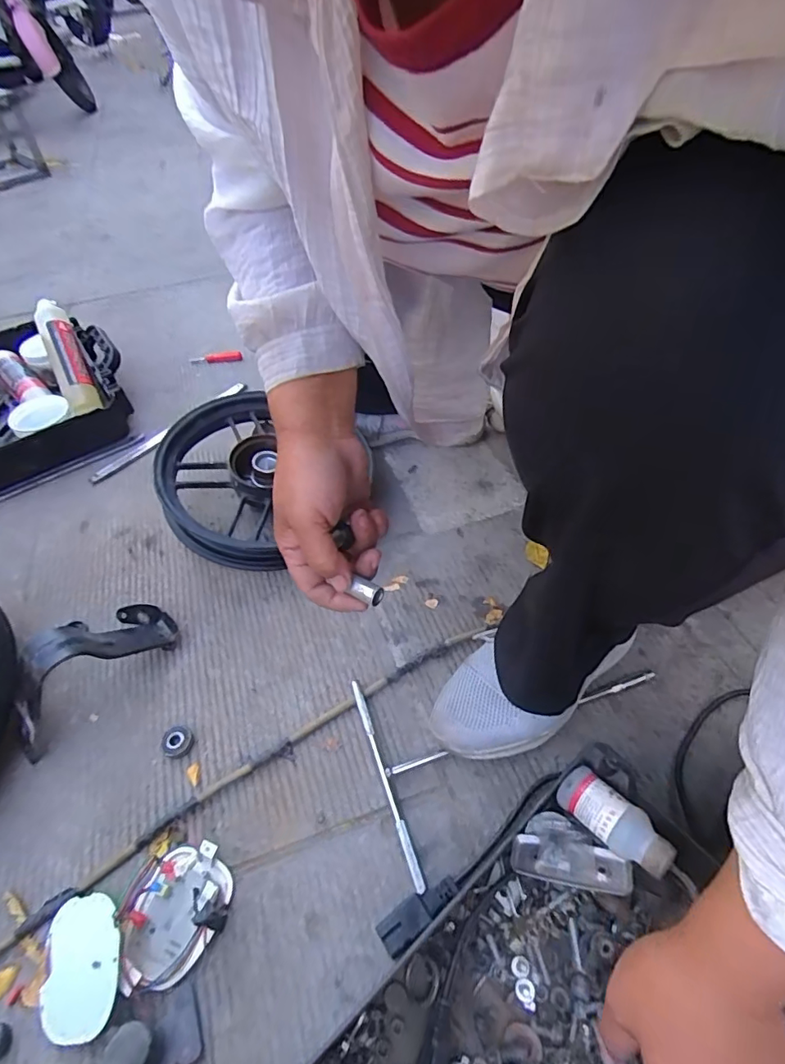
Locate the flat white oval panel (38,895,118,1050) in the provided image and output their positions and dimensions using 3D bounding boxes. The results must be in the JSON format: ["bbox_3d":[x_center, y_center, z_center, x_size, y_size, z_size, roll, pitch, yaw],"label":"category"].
[{"bbox_3d":[-0.227,0.315,0.371,0.070,0.004,0.083,-23,58,15],"label":"flat white oval panel"}]

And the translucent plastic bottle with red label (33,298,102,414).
[{"bbox_3d":[-0.535,-0.289,0.833,0.046,0.033,0.256,-24,69,-16],"label":"translucent plastic bottle with red label"}]

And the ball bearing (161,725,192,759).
[{"bbox_3d":[-0.206,0.198,0.485,0.032,0.010,0.027,30,57,27],"label":"ball bearing"}]

